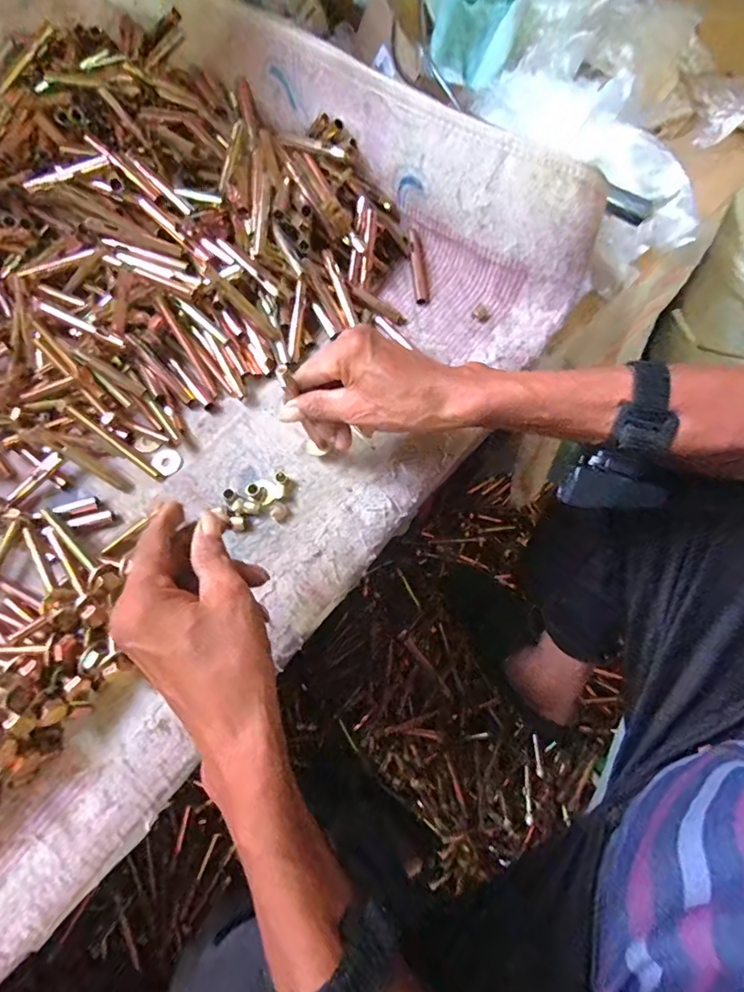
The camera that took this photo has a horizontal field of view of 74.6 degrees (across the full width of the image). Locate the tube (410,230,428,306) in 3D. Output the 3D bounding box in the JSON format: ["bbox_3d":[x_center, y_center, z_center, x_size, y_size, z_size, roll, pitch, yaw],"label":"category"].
[{"bbox_3d":[0.049,-0.240,0.512,0.012,0.015,0.087,-4,68,-3],"label":"tube"}]

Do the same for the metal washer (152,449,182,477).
[{"bbox_3d":[-0.187,-0.032,0.445,0.025,0.004,0.024,1,68,-1],"label":"metal washer"}]

